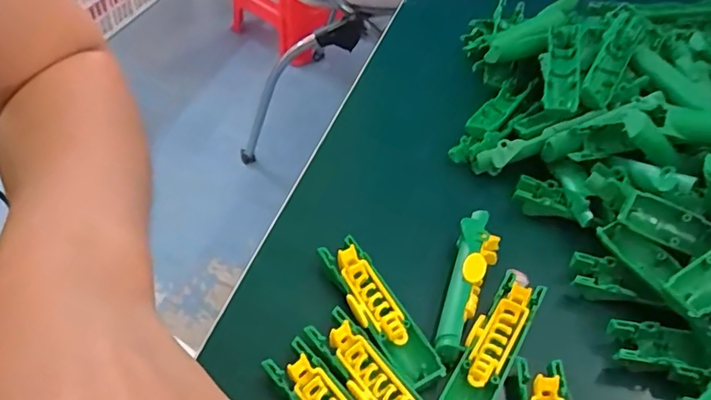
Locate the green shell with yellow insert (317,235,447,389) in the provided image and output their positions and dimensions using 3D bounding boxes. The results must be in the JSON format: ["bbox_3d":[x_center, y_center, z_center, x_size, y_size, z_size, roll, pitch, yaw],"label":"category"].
[{"bbox_3d":[0.009,0.045,0.228,0.018,0.013,0.074,-23,52,-23],"label":"green shell with yellow insert"}]

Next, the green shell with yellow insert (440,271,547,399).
[{"bbox_3d":[0.056,0.059,0.218,0.019,0.009,0.075,26,50,21],"label":"green shell with yellow insert"}]

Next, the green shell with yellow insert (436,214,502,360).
[{"bbox_3d":[0.050,0.036,0.239,0.018,0.014,0.077,17,48,13],"label":"green shell with yellow insert"}]

